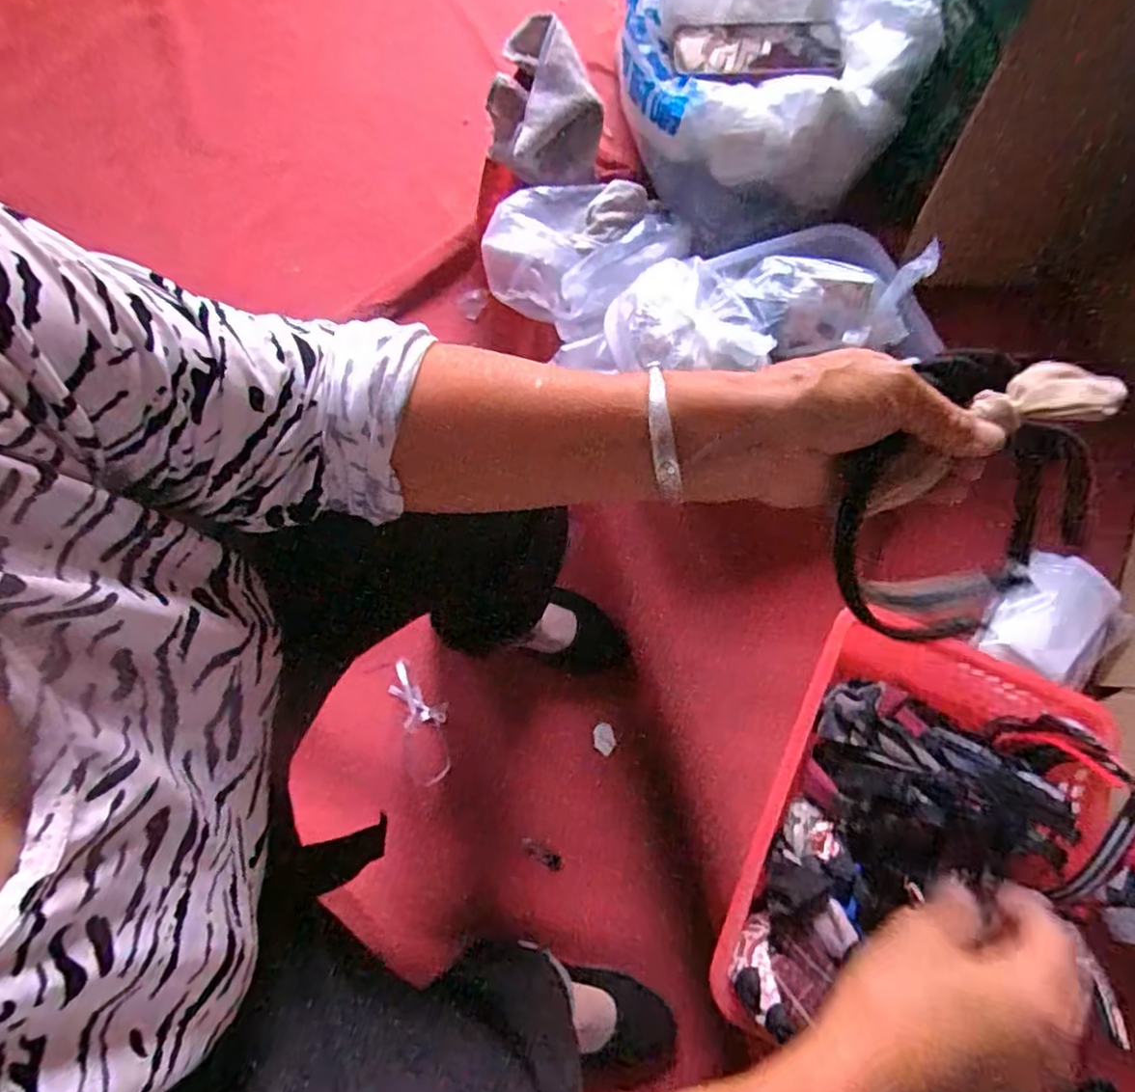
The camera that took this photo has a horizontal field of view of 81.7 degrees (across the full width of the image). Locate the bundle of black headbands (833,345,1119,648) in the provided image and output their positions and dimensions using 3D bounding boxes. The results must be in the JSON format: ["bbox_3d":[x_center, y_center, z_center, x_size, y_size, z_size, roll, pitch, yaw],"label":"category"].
[{"bbox_3d":[0.205,-0.013,0.336,0.138,0.195,0.043,-20,45,5],"label":"bundle of black headbands"}]

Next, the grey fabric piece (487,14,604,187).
[{"bbox_3d":[-0.025,-0.453,0.690,0.117,0.076,0.159,0,75,-2],"label":"grey fabric piece"}]

